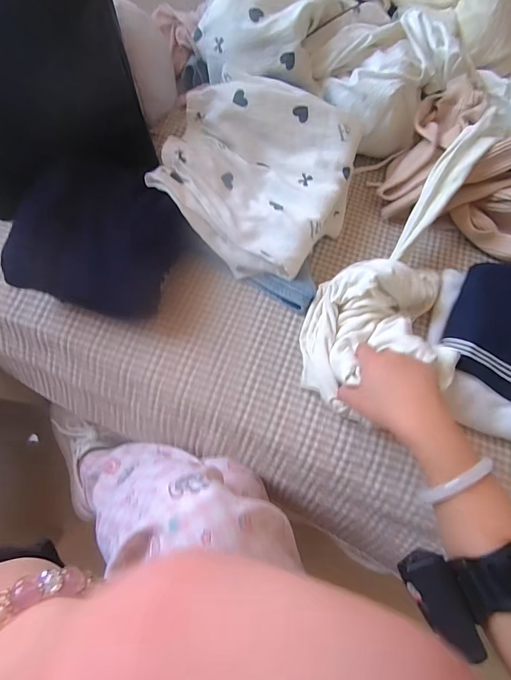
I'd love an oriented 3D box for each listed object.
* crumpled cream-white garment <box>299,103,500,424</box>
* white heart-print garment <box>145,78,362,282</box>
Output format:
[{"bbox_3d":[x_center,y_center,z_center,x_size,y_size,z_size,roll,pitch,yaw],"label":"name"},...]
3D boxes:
[{"bbox_3d":[0.218,-0.105,0.470,0.178,0.081,0.453,32,78,12],"label":"crumpled cream-white garment"},{"bbox_3d":[0.002,-0.247,0.532,0.265,0.125,0.263,0,67,-1],"label":"white heart-print garment"}]

